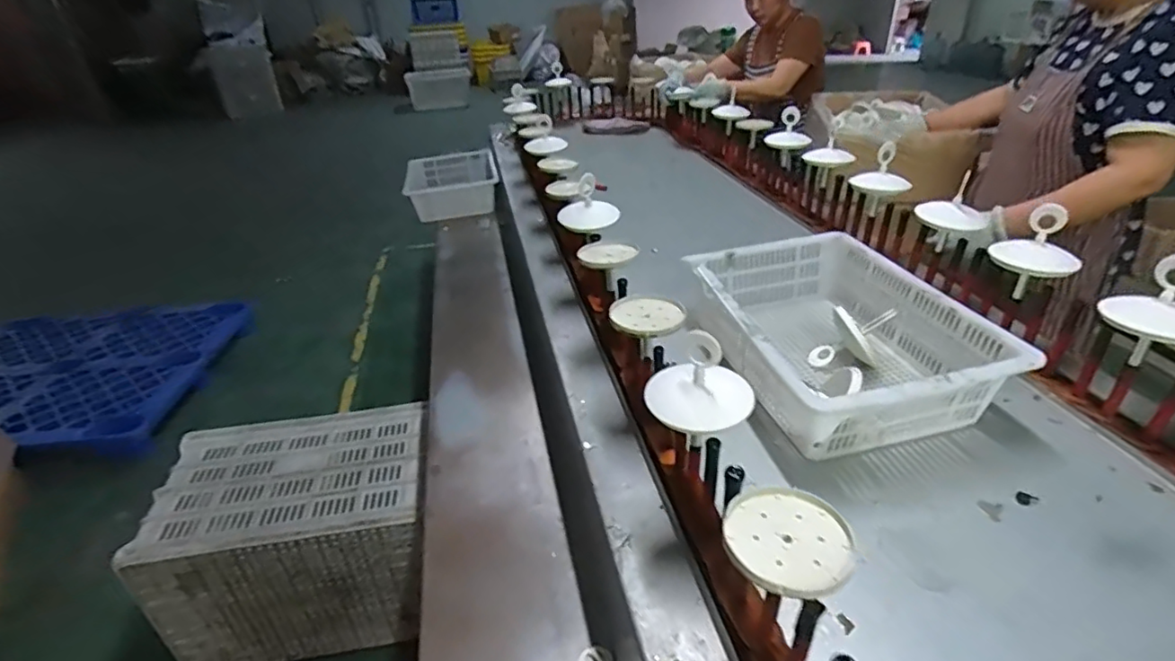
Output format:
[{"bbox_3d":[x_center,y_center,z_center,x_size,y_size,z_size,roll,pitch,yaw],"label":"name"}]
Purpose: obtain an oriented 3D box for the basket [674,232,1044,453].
[{"bbox_3d":[0.420,-0.001,1.026,0.361,0.132,0.479,-7,33,-9],"label":"basket"}]

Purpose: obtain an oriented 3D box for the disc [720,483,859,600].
[{"bbox_3d":[0.180,0.187,0.540,0.106,0.018,0.119,-7,33,-8],"label":"disc"}]

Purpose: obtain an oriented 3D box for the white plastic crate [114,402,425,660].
[{"bbox_3d":[-0.709,0.514,1.540,0.582,0.441,0.426,-7,33,-8],"label":"white plastic crate"}]

